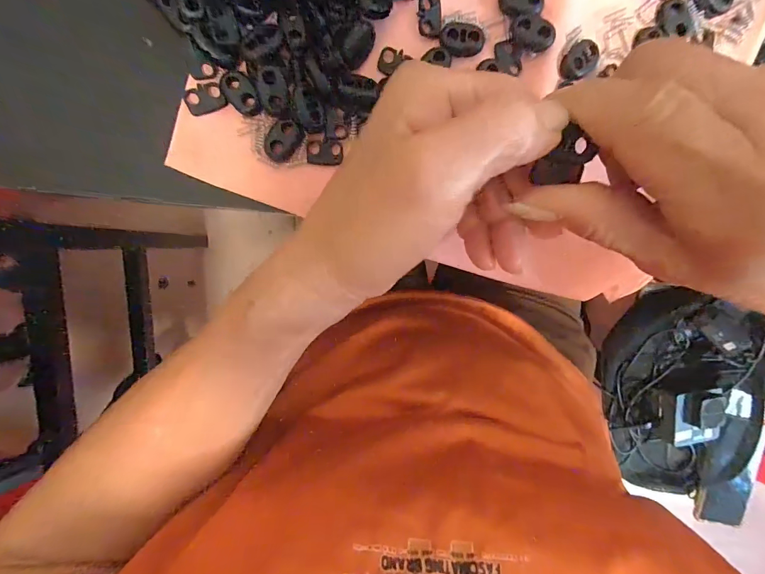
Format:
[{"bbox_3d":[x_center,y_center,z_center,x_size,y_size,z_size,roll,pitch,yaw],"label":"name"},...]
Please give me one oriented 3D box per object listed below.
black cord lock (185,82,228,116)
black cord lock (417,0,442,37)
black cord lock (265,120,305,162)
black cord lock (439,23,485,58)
[{"bbox_3d":[-0.085,-0.090,0.178,0.017,0.004,0.012,-25,98,0],"label":"black cord lock"},{"bbox_3d":[0.023,-0.134,0.182,0.012,0.004,0.021,-2,97,-3],"label":"black cord lock"},{"bbox_3d":[-0.049,-0.073,0.183,0.014,0.004,0.021,43,93,-7],"label":"black cord lock"},{"bbox_3d":[0.040,-0.122,0.184,0.021,0.004,0.016,1,97,-3],"label":"black cord lock"}]

